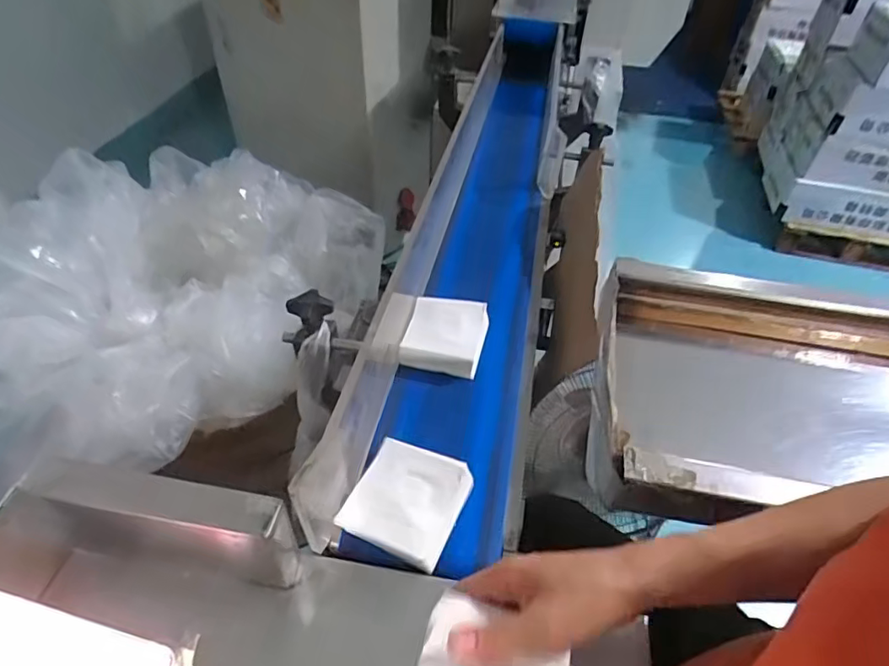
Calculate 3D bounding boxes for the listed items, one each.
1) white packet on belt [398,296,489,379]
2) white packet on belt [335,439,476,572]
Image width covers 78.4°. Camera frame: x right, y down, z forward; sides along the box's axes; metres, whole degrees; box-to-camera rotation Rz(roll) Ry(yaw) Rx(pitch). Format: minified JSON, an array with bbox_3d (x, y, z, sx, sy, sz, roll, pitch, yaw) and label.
[{"bbox_3d":[0.003,0.001,0.647,0.089,0.041,0.095,11,45,8],"label":"white packet on belt"},{"bbox_3d":[-0.032,0.150,0.497,0.093,0.028,0.095,19,47,15],"label":"white packet on belt"}]

